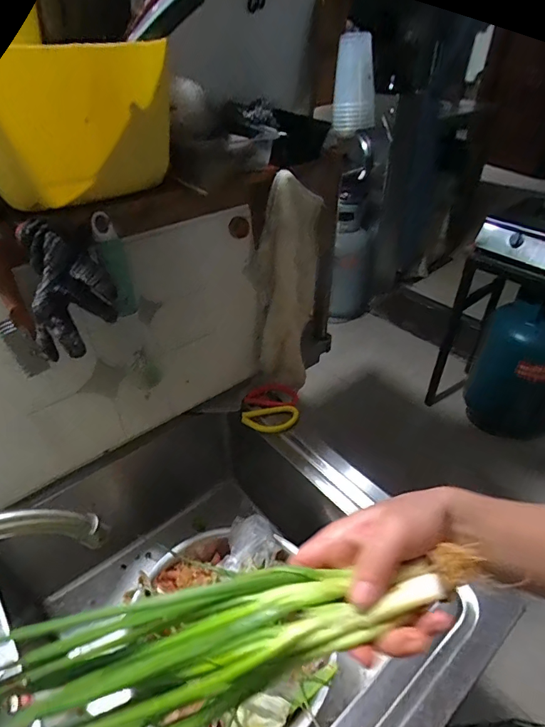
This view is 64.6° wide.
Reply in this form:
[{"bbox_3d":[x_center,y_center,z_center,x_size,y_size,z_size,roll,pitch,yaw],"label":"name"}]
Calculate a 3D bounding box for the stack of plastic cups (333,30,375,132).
[{"bbox_3d":[0.117,-0.391,0.600,0.059,0.112,0.066,5,40,7],"label":"stack of plastic cups"}]

